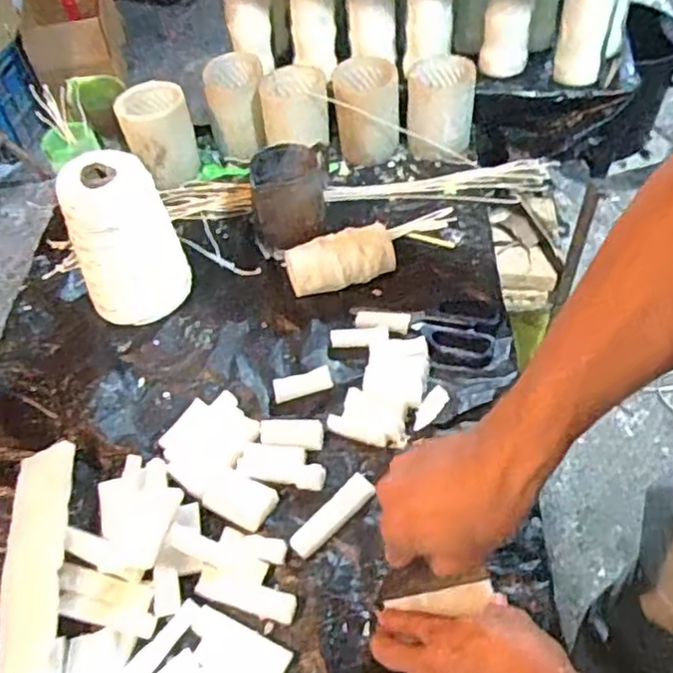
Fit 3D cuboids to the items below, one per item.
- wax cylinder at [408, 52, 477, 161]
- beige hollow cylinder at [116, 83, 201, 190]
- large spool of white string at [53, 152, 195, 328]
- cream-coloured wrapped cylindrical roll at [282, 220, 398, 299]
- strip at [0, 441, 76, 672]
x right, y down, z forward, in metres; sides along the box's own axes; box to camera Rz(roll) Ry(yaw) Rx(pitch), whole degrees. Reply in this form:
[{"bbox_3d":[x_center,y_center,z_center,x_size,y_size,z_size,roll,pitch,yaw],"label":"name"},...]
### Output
[{"bbox_3d":[0.146,-0.316,0.915,0.089,0.112,0.086,4,52,8],"label":"wax cylinder"},{"bbox_3d":[-0.240,-0.275,0.900,0.091,0.110,0.080,-26,54,-15],"label":"beige hollow cylinder"},{"bbox_3d":[-0.239,-0.108,0.747,0.098,0.179,0.102,9,53,11],"label":"large spool of white string"},{"bbox_3d":[0.005,-0.093,0.785,0.128,0.051,0.065,-16,52,-8],"label":"cream-coloured wrapped cylindrical roll"},{"bbox_3d":[-0.256,0.256,0.553,0.063,0.012,0.358,-13,51,-6],"label":"strip"}]

